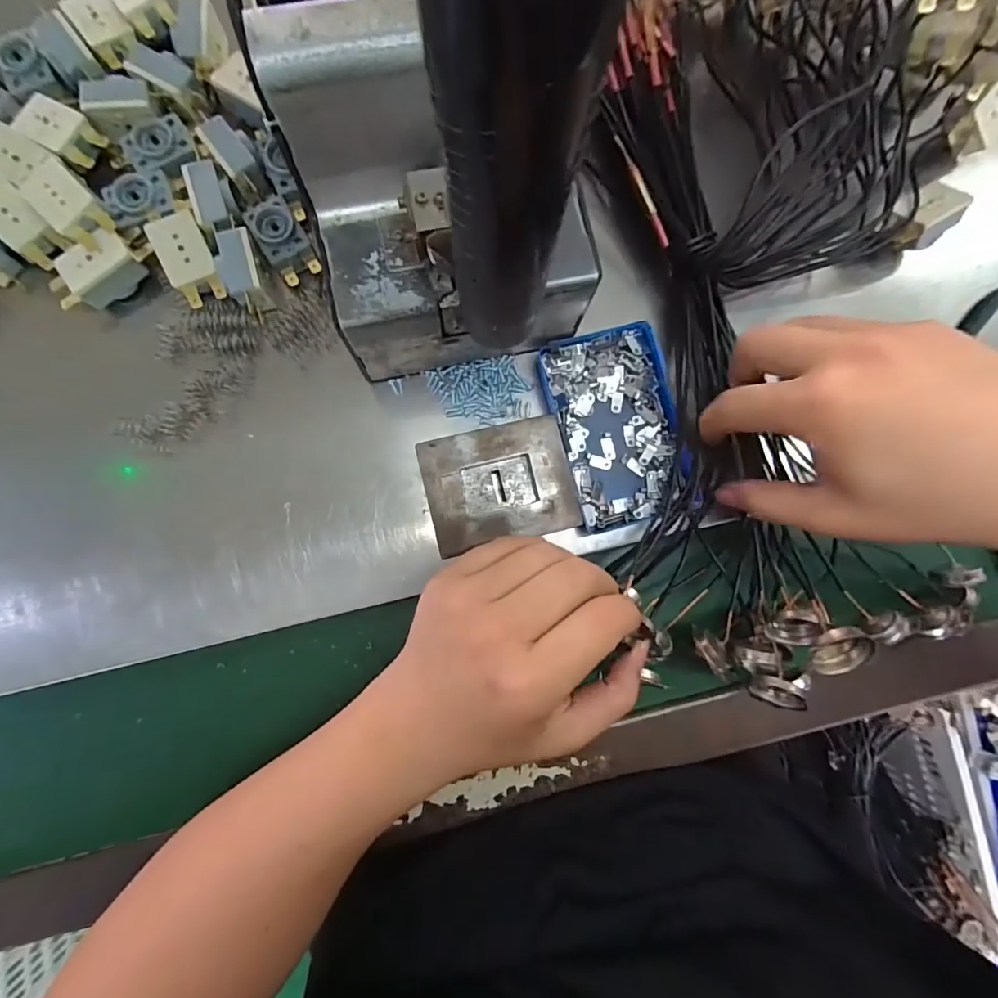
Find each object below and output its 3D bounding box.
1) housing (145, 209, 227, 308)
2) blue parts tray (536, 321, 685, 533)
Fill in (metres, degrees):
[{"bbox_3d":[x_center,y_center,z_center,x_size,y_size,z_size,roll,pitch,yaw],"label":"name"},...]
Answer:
[{"bbox_3d":[-0.177,-0.137,0.284,0.026,0.012,0.052,-24,90,-5],"label":"housing"},{"bbox_3d":[0.070,-0.044,0.300,0.070,0.012,0.111,-17,89,-4],"label":"blue parts tray"}]

